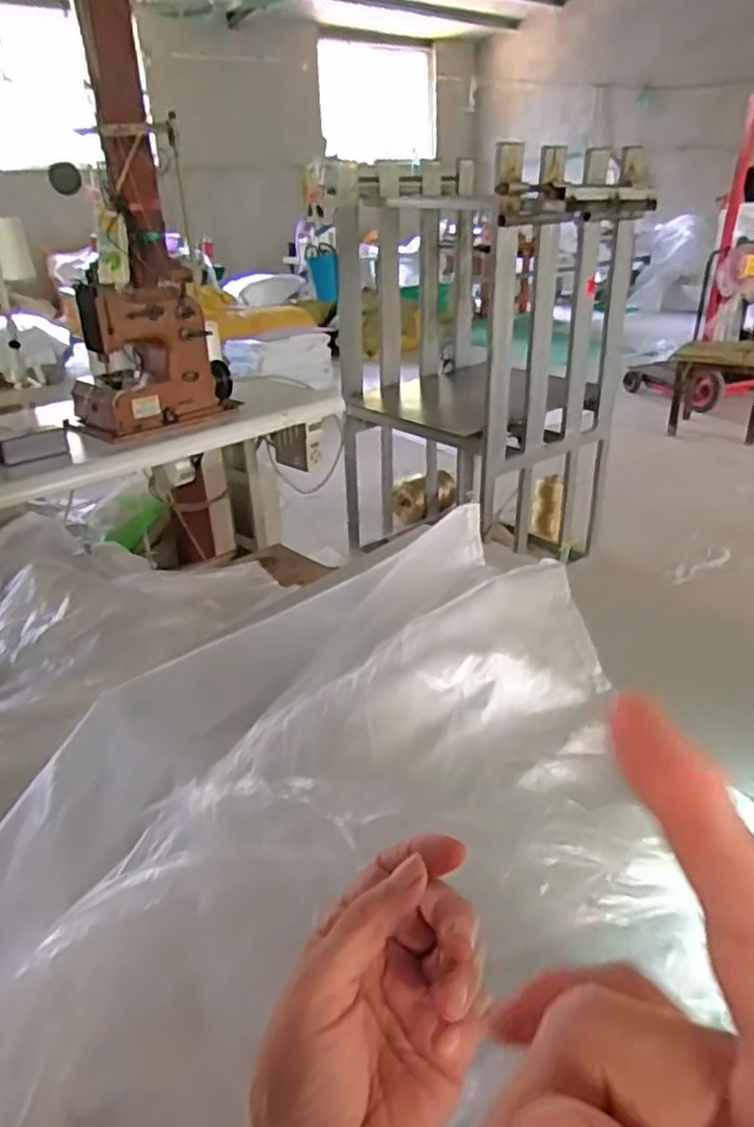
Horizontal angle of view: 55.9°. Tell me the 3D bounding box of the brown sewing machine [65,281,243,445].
[{"bbox_3d":[-0.514,-0.463,1.614,0.191,0.311,0.336,22,36,38],"label":"brown sewing machine"}]

